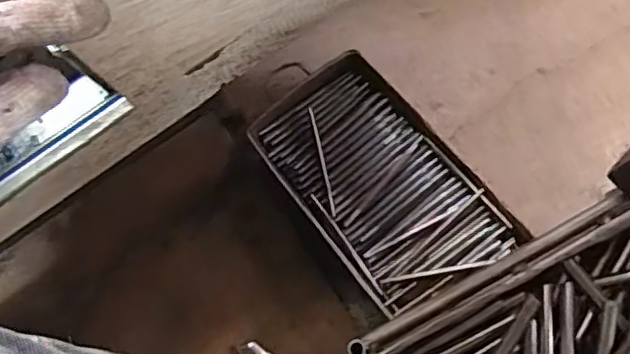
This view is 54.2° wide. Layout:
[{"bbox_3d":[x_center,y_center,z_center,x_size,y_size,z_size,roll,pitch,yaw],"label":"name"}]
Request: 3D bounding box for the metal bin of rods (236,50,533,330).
[{"bbox_3d":[0.099,-0.006,1.268,0.334,0.118,0.564,-35,80,-6],"label":"metal bin of rods"}]

